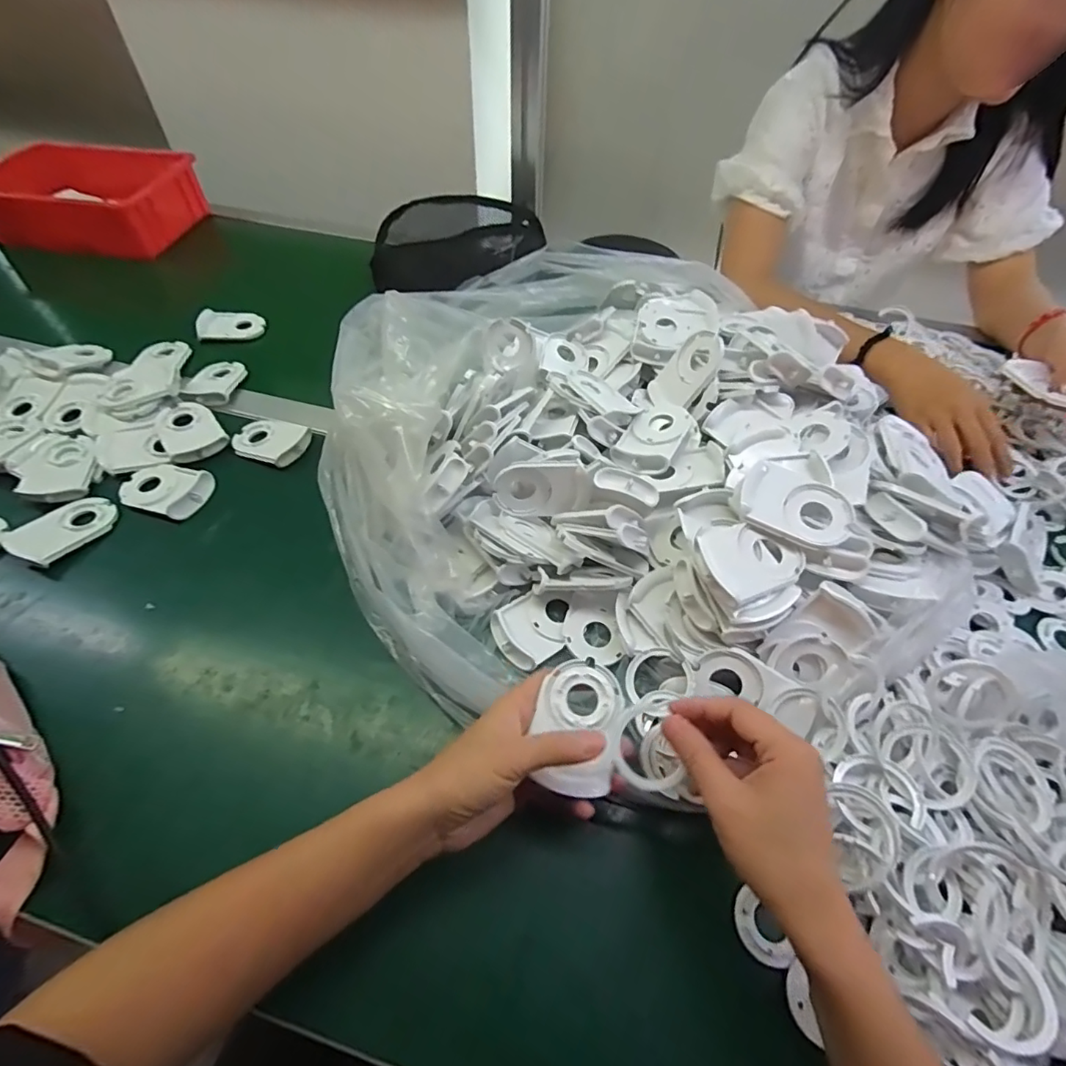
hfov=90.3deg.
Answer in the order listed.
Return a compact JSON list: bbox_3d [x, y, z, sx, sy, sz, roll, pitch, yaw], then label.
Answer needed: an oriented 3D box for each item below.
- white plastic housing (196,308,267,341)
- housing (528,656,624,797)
[{"bbox_3d":[-0.413,-0.285,0.727,0.082,0.028,0.032,-10,52,-25],"label":"white plastic housing"},{"bbox_3d":[0.029,0.123,0.347,0.054,0.015,0.086,11,53,7],"label":"housing"}]

